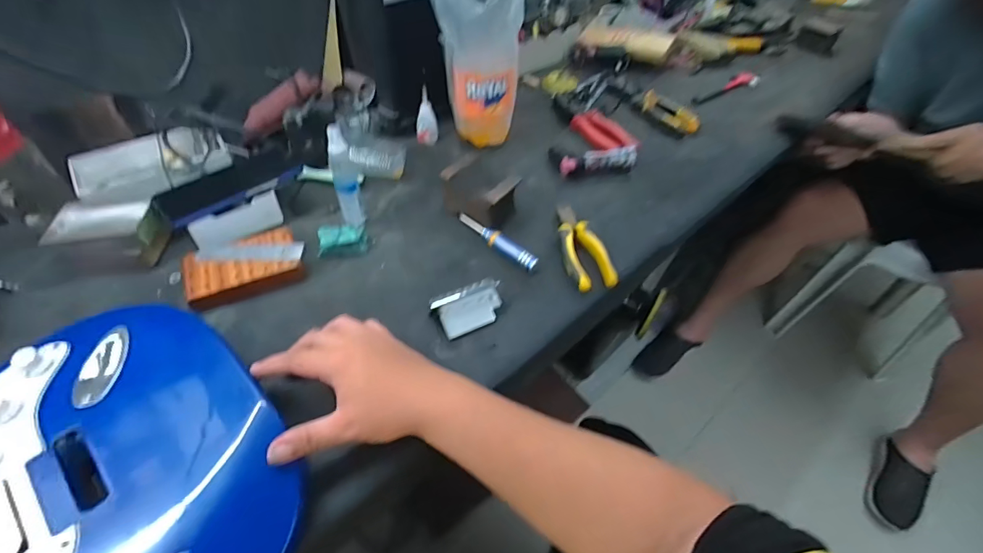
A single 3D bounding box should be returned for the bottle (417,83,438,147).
[{"bbox_3d":[-0.107,-0.260,0.715,0.035,0.090,0.019,4,49,1],"label":"bottle"}]

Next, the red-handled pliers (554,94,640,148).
[{"bbox_3d":[0.172,-0.277,0.773,0.065,0.020,0.215,-21,53,-20],"label":"red-handled pliers"}]

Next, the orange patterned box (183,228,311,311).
[{"bbox_3d":[-0.294,-0.011,0.521,0.121,0.025,0.073,-22,53,-20],"label":"orange patterned box"}]

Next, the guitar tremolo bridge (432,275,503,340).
[{"bbox_3d":[-0.025,0.033,0.488,0.076,0.039,0.039,-22,54,-20],"label":"guitar tremolo bridge"}]

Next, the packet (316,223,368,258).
[{"bbox_3d":[-0.190,-0.047,0.558,0.057,0.022,0.034,-8,50,-9],"label":"packet"}]

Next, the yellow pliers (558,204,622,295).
[{"bbox_3d":[0.115,-0.045,0.573,0.055,0.018,0.148,-7,50,-9],"label":"yellow pliers"}]

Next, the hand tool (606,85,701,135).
[{"bbox_3d":[0.300,-0.321,0.812,0.055,0.021,0.191,-21,53,-20],"label":"hand tool"}]

